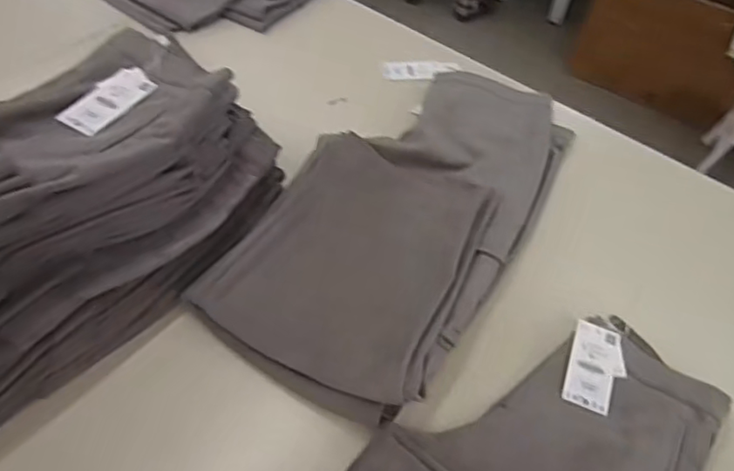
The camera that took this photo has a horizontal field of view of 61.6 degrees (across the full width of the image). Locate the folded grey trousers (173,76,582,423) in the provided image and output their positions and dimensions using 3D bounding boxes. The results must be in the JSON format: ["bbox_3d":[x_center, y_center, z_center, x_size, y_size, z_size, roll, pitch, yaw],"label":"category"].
[{"bbox_3d":[0.069,-0.049,0.906,0.323,0.056,0.643,27,53,18],"label":"folded grey trousers"}]

